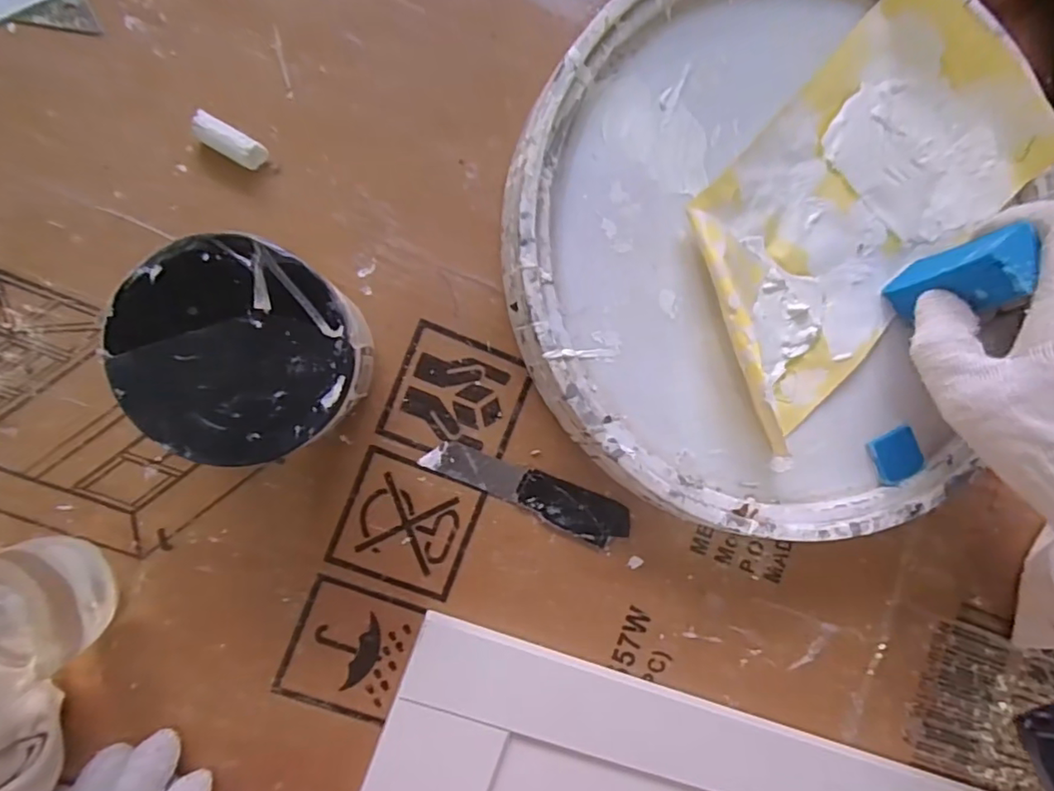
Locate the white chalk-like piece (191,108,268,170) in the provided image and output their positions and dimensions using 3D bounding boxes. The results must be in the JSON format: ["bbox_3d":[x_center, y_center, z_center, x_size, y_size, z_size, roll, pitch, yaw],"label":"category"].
[{"bbox_3d":[-0.136,-0.115,0.261,0.030,0.012,0.013,26,87,-6],"label":"white chalk-like piece"}]

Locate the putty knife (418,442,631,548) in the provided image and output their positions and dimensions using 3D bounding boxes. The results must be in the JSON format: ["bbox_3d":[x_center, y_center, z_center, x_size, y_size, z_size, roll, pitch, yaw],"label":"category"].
[{"bbox_3d":[0.001,0.051,0.296,0.110,0.004,0.023,23,87,-6],"label":"putty knife"}]

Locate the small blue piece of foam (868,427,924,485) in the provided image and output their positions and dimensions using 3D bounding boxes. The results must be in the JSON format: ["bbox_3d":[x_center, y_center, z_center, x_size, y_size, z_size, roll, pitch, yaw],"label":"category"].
[{"bbox_3d":[0.194,0.031,0.302,0.025,0.007,0.025,-25,93,-6],"label":"small blue piece of foam"}]

